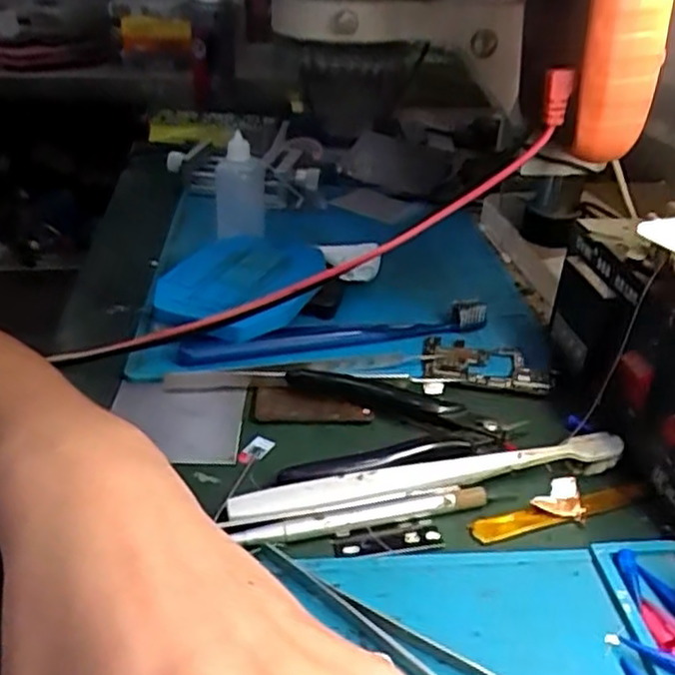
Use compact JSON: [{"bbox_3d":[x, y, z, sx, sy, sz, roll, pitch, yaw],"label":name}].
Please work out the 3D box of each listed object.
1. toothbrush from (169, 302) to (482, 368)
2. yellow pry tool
[{"bbox_3d":[0.001,-0.004,0.427,0.186,0.015,0.019,-7,31,-15],"label":"toothbrush"},{"bbox_3d":[0.097,0.076,0.313,0.081,0.006,0.012,-9,32,-18],"label":"yellow pry tool"}]

